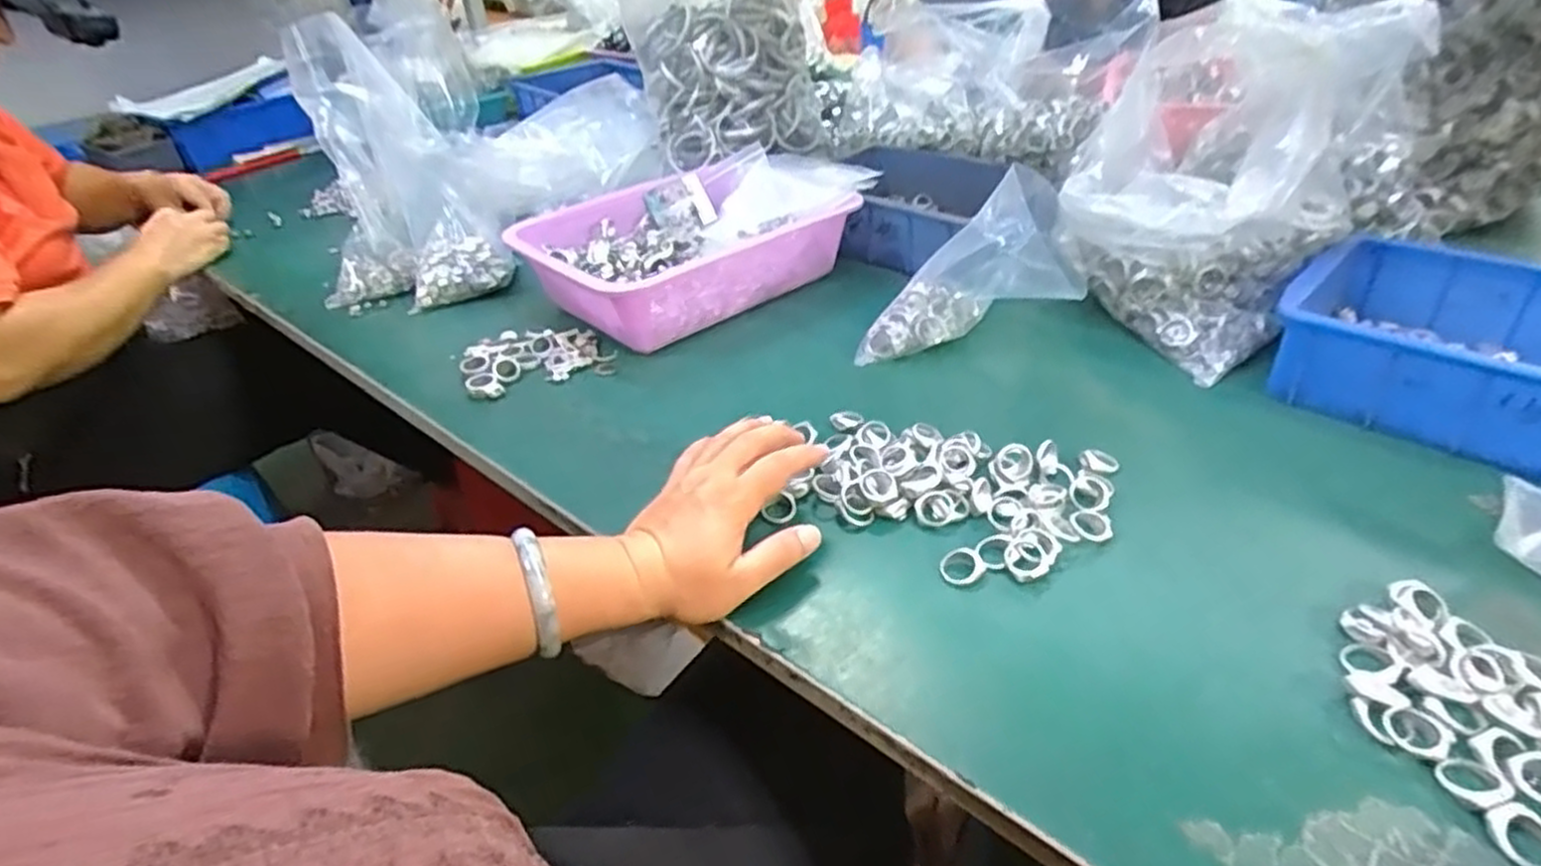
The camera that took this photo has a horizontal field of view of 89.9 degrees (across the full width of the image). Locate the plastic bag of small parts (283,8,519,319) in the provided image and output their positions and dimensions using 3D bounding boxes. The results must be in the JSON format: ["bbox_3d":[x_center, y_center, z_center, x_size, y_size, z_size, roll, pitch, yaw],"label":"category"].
[{"bbox_3d":[-0.398,-0.278,0.793,0.162,0.241,0.199,-20,38,-20],"label":"plastic bag of small parts"}]

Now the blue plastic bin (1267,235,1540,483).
[{"bbox_3d":[0.493,-0.053,0.525,0.177,0.074,0.237,-31,43,-31],"label":"blue plastic bin"}]

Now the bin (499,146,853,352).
[{"bbox_3d":[-0.080,-0.182,0.767,0.297,0.081,0.211,-30,43,-30],"label":"bin"}]

